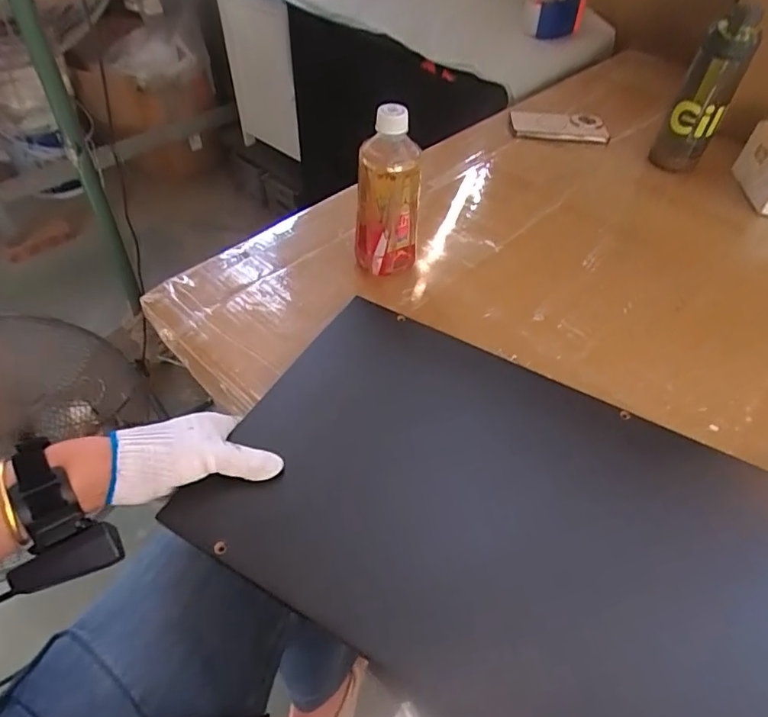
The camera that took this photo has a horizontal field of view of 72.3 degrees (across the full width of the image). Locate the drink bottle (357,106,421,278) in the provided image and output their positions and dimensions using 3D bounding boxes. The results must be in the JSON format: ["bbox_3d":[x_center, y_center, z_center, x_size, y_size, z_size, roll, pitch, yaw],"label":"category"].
[{"bbox_3d":[0.006,-0.169,0.563,0.061,0.180,0.053,-32,58,-26],"label":"drink bottle"}]

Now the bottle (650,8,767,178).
[{"bbox_3d":[0.461,-0.379,0.757,0.070,0.216,0.063,27,53,19],"label":"bottle"}]

